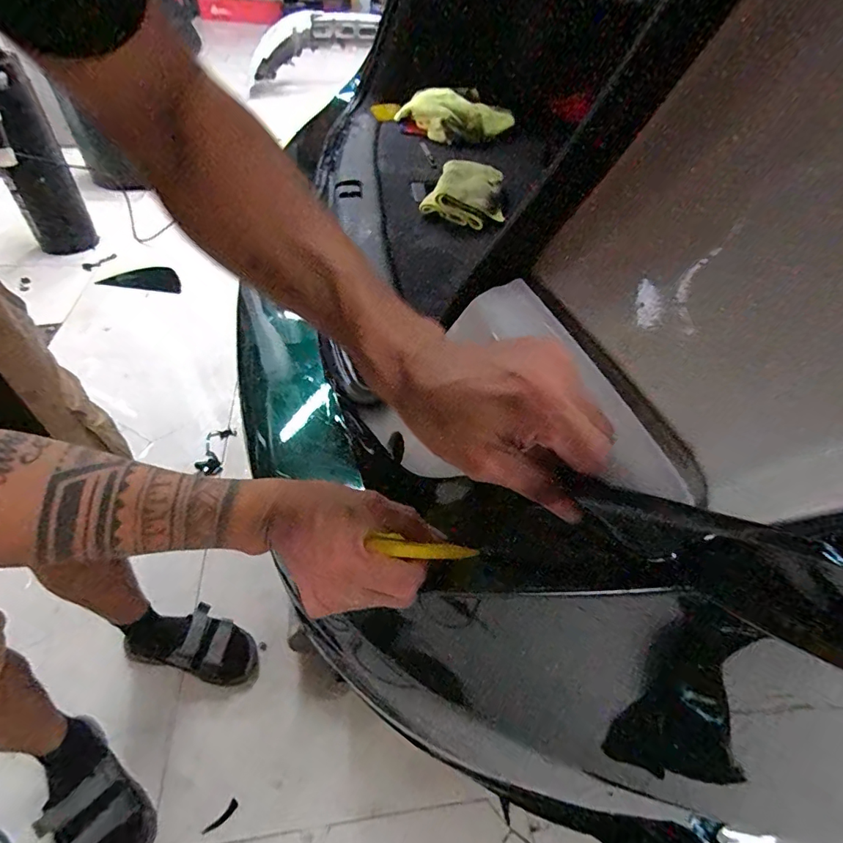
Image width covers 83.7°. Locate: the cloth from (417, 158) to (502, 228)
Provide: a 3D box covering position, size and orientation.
[{"bbox_3d":[0.083,-0.396,0.814,0.132,0.042,0.176,15,48,8],"label":"cloth"}]

